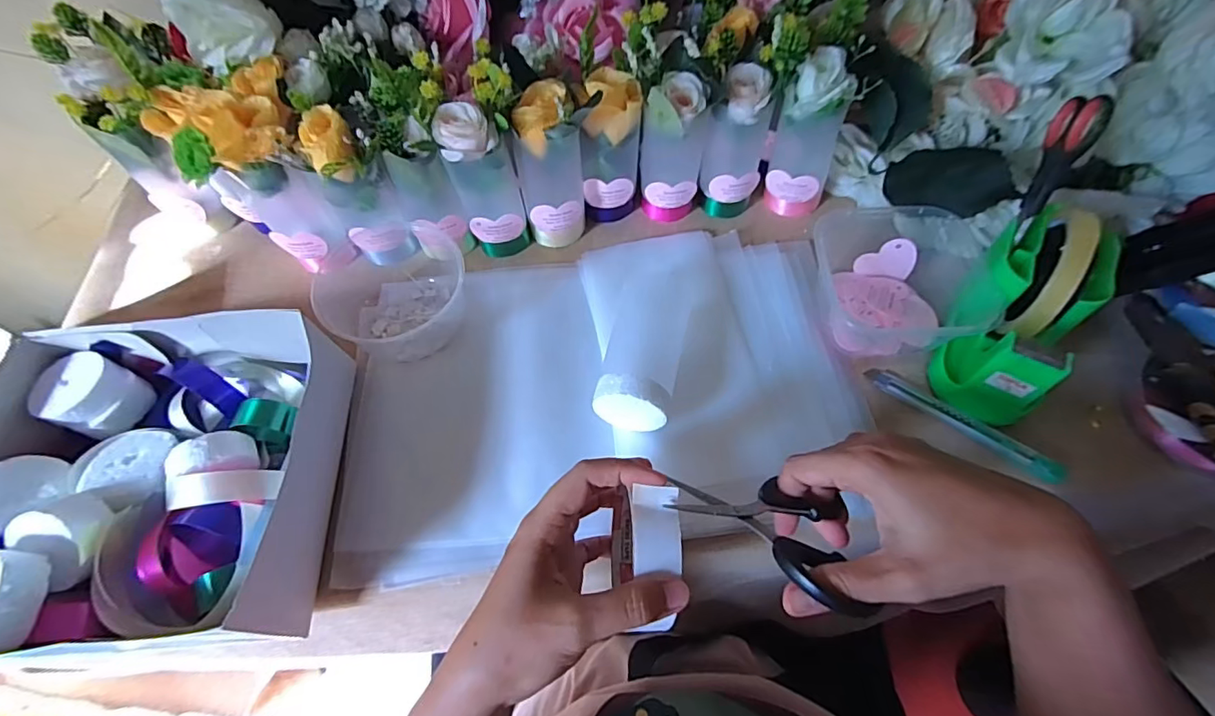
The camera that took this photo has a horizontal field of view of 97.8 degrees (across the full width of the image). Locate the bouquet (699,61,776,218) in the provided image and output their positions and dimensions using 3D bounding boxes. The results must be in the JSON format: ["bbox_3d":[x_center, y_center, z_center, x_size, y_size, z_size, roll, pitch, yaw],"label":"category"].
[{"bbox_3d":[0.110,-0.180,0.453,0.043,0.124,0.041,0,60,0],"label":"bouquet"}]

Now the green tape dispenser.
[{"bbox_3d":[0.297,-0.042,0.370,0.070,0.099,0.136,31,65,16],"label":"green tape dispenser"}]

